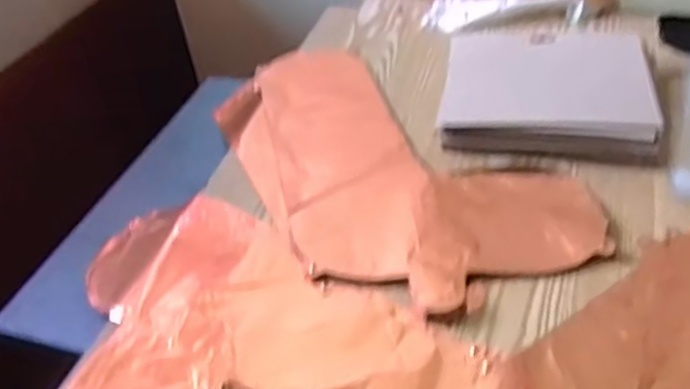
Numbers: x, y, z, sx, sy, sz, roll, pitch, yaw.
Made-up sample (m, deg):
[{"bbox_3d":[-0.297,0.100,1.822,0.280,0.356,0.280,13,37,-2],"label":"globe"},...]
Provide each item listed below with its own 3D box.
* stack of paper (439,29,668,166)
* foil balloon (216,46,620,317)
[{"bbox_3d":[0.199,-0.106,0.695,0.194,0.033,0.194,3,41,12],"label":"stack of paper"},{"bbox_3d":[0.025,-0.040,0.674,0.227,0.010,0.420,-23,42,-17],"label":"foil balloon"}]

